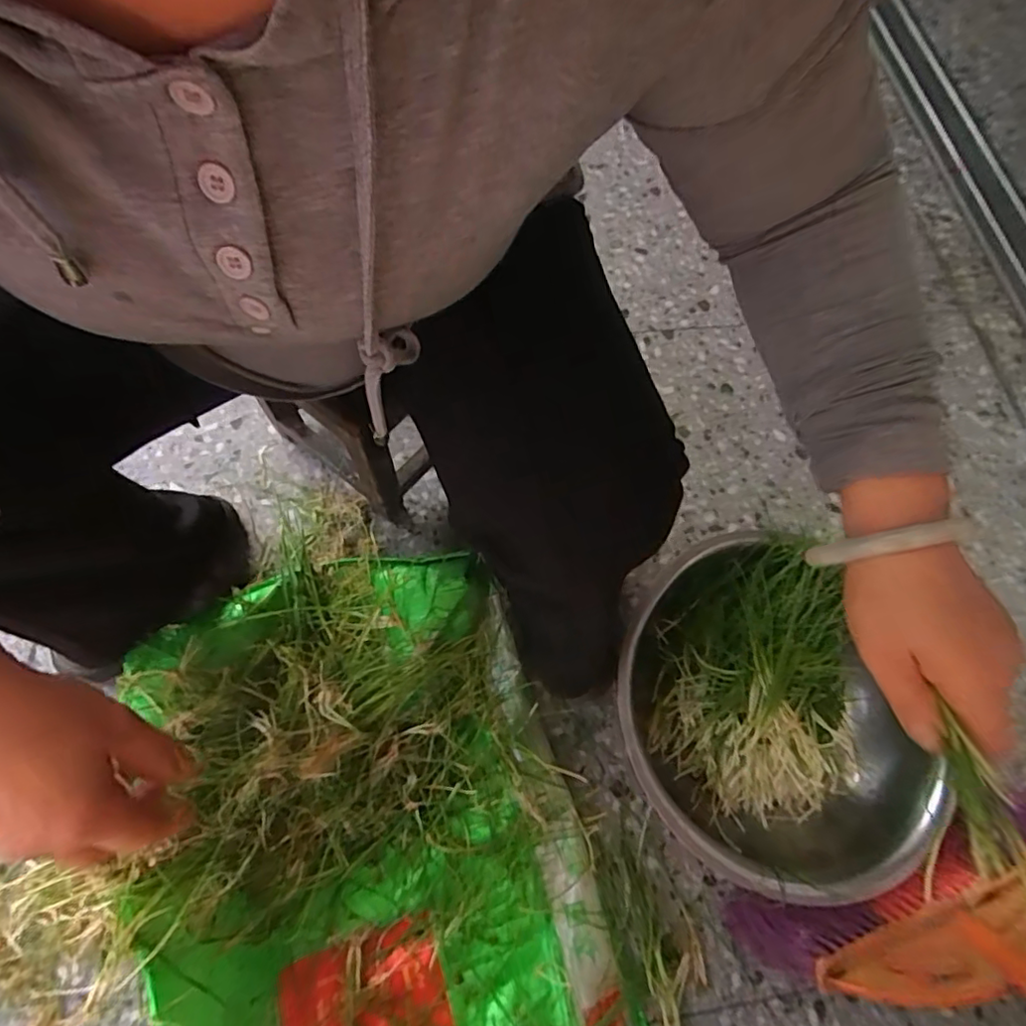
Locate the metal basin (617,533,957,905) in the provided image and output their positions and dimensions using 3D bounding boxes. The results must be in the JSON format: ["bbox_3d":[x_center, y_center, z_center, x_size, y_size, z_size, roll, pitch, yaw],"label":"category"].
[{"bbox_3d":[0.250,0.206,0.594,0.274,0.114,0.310,-21,72,-12],"label":"metal basin"}]

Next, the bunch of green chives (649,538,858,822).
[{"bbox_3d":[0.262,0.170,0.611,0.195,0.104,0.280,8,70,-1],"label":"bunch of green chives"}]

